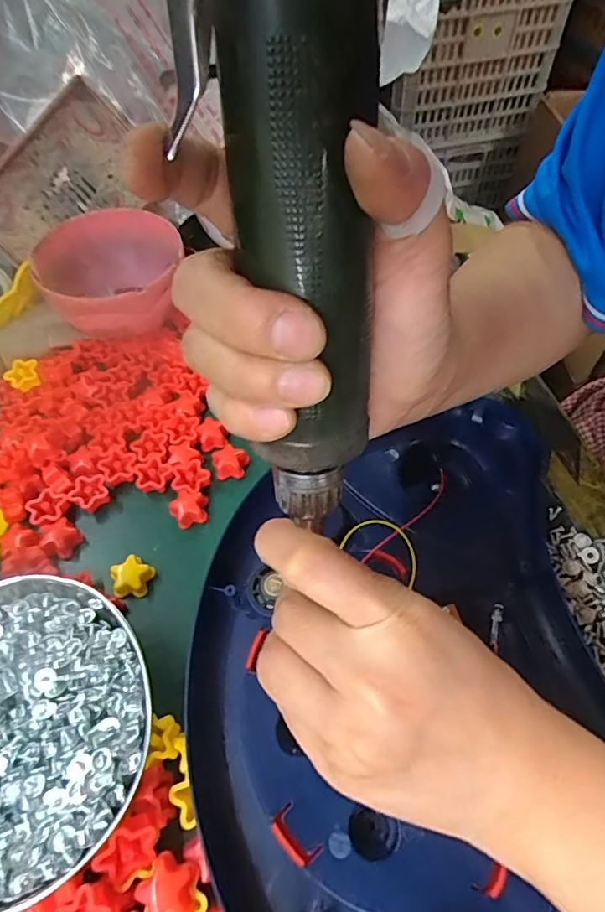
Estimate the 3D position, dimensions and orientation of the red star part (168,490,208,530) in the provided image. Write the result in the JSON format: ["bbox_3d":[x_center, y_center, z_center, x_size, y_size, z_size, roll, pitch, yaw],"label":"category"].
[{"bbox_3d":[-0.076,0.035,0.336,0.025,0.015,0.022,-20,59,-13],"label":"red star part"}]

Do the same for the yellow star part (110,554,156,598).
[{"bbox_3d":[-0.107,0.076,0.311,0.023,0.016,0.024,14,57,8],"label":"yellow star part"}]

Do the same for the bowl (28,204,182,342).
[{"bbox_3d":[-0.167,-0.148,0.423,0.098,0.060,0.120,0,56,2],"label":"bowl"}]

